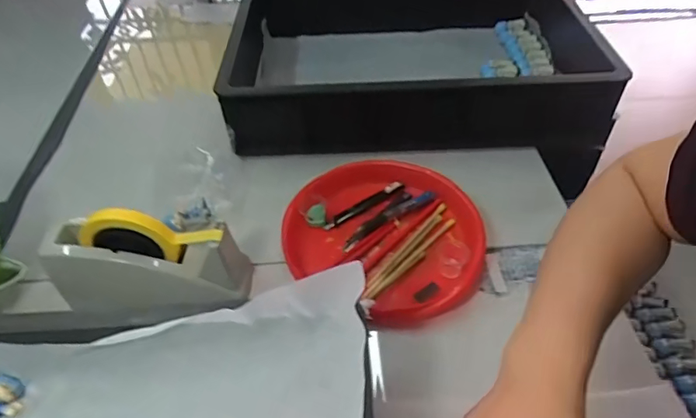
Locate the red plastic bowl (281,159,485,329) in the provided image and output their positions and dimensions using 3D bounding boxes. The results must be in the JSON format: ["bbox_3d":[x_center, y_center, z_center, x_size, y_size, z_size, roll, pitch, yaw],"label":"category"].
[{"bbox_3d":[0.053,0.028,0.622,0.237,0.049,0.232,-1,46,1],"label":"red plastic bowl"}]

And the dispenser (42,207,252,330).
[{"bbox_3d":[-0.228,0.065,0.553,0.205,0.134,0.065,-3,46,0],"label":"dispenser"}]

